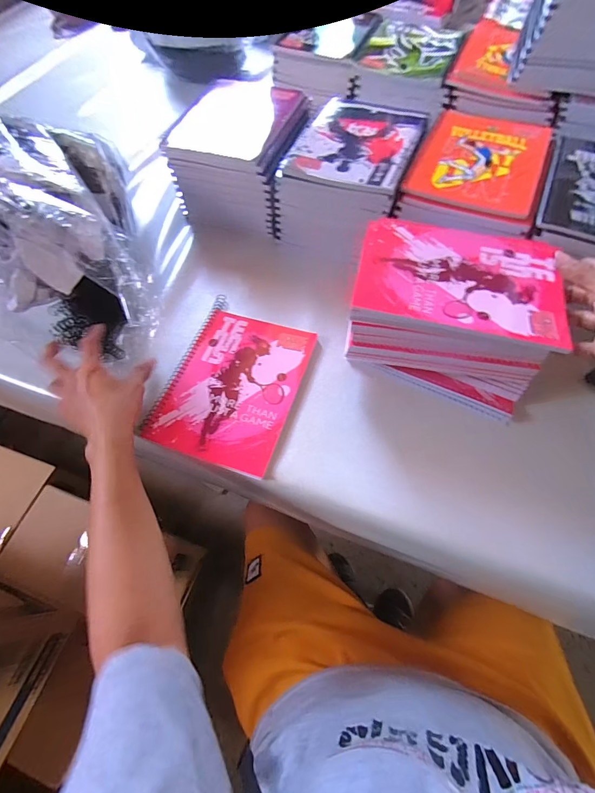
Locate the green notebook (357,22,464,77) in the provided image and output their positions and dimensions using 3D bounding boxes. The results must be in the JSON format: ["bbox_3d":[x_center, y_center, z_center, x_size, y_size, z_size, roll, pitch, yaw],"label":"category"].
[{"bbox_3d":[0.192,-0.588,0.611,0.146,0.007,0.190,21,65,11],"label":"green notebook"}]

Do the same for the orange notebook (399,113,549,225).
[{"bbox_3d":[0.238,-0.307,0.467,0.150,0.008,0.207,23,66,14],"label":"orange notebook"}]

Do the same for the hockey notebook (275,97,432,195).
[{"bbox_3d":[0.083,-0.345,0.485,0.150,0.008,0.193,21,65,13],"label":"hockey notebook"}]

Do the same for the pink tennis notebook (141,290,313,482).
[{"bbox_3d":[-0.075,-0.019,0.443,0.151,0.014,0.201,16,64,11],"label":"pink tennis notebook"}]

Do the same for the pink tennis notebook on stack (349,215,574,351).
[{"bbox_3d":[0.169,-0.131,0.380,0.199,0.014,0.160,14,64,10],"label":"pink tennis notebook on stack"}]

